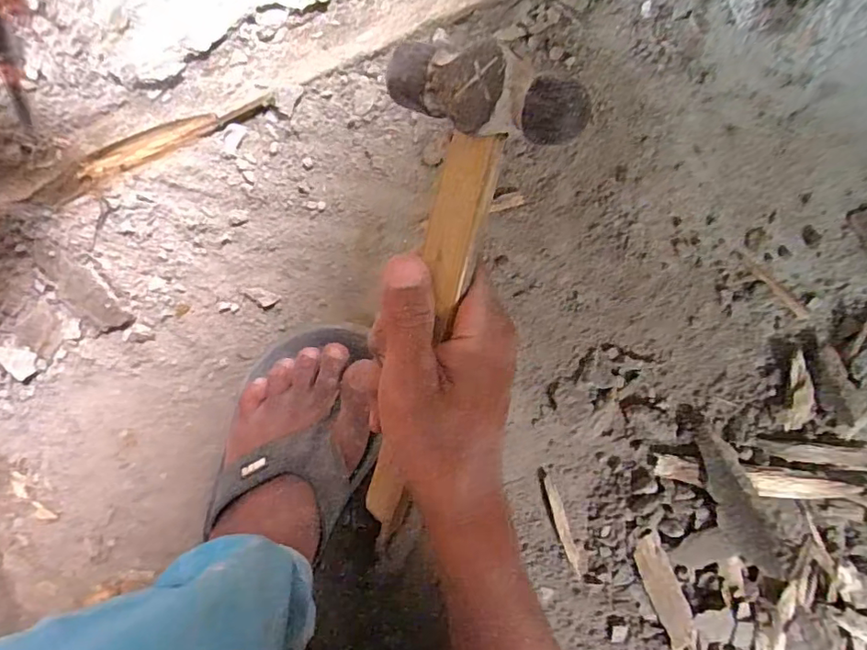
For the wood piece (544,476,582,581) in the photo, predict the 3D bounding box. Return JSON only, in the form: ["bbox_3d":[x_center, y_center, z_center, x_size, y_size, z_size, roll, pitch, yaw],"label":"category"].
[{"bbox_3d":[0.104,0.163,0.445,0.009,0.006,0.086,-18,99,4],"label":"wood piece"}]

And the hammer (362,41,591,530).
[{"bbox_3d":[-0.004,-0.001,0.275,0.080,0.040,0.247,13,113,-1],"label":"hammer"}]

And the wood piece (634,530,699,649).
[{"bbox_3d":[0.190,0.223,0.447,0.025,0.010,0.115,-22,98,5],"label":"wood piece"}]

